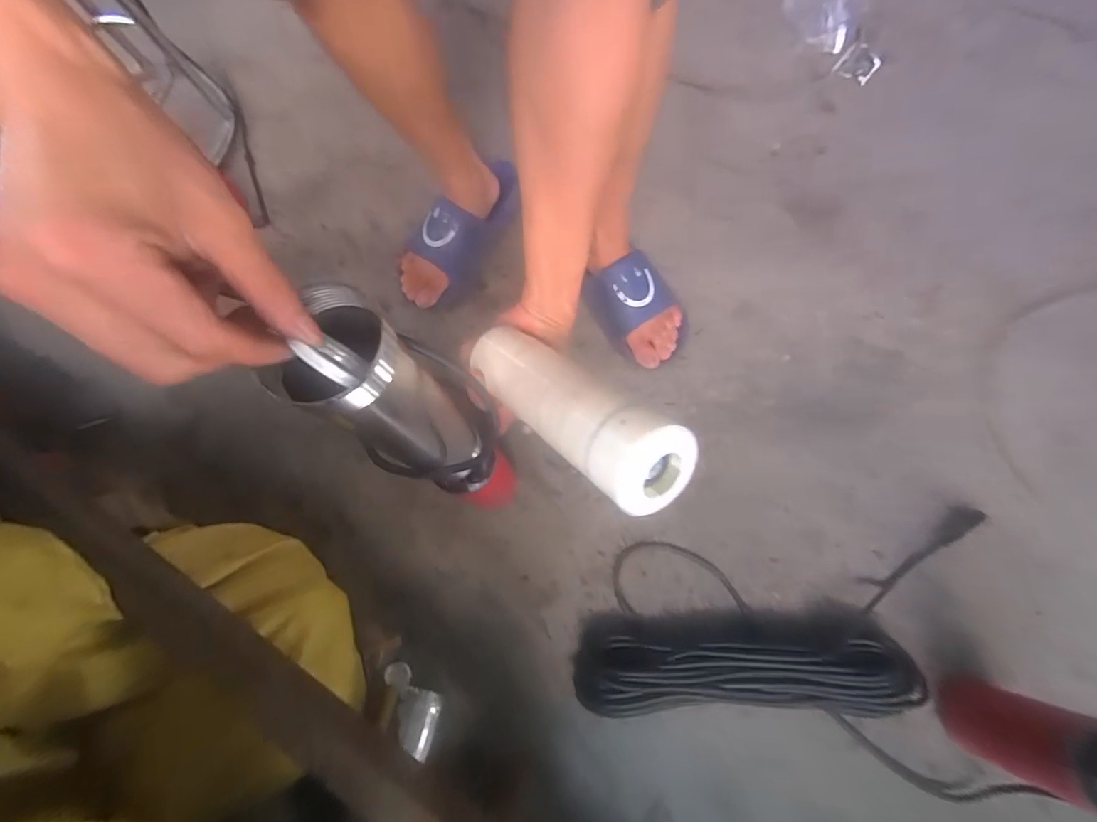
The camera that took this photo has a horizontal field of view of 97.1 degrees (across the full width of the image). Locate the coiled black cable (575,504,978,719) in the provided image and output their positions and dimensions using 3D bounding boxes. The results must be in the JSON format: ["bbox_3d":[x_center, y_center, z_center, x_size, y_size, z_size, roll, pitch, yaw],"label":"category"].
[{"bbox_3d":[0.286,0.252,0.586,0.518,0.067,0.216,-5,73,4],"label":"coiled black cable"}]

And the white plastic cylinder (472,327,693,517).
[{"bbox_3d":[0.007,-0.008,0.366,0.056,0.051,0.218,-41,43,-10],"label":"white plastic cylinder"}]

